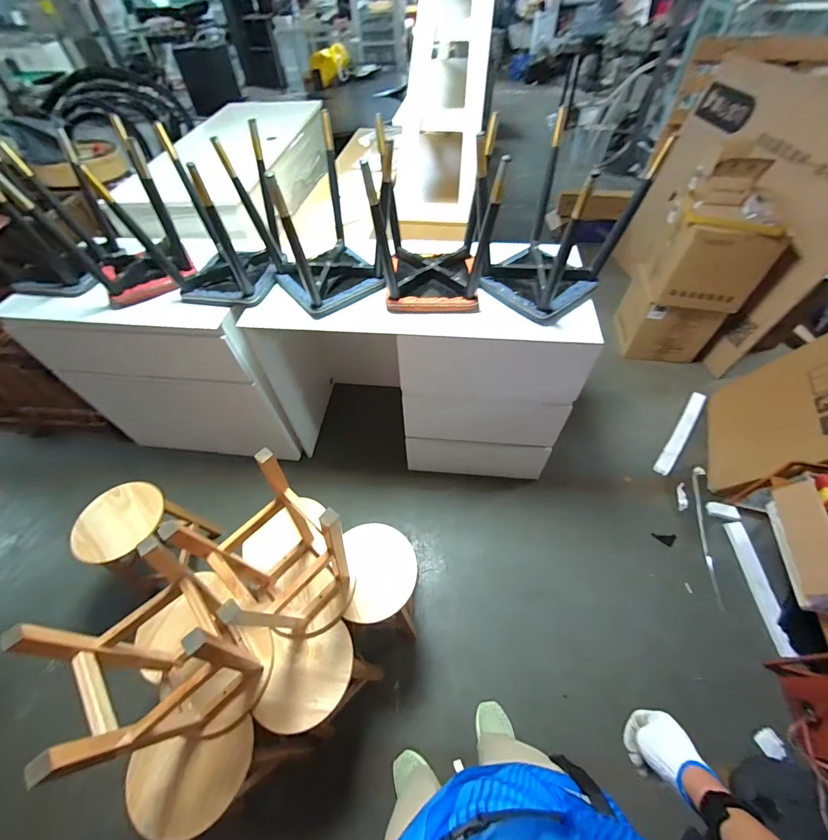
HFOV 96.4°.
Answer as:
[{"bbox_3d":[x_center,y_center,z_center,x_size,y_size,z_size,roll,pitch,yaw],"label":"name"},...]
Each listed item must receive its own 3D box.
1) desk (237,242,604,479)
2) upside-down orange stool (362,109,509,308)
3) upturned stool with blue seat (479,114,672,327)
[{"bbox_3d":[0.015,-0.248,1.641,1.224,0.830,0.638,7,54,8],"label":"desk"},{"bbox_3d":[0.057,-0.563,1.117,0.342,0.399,0.310,0,53,3],"label":"upside-down orange stool"},{"bbox_3d":[0.406,-0.605,1.129,0.373,0.409,0.420,-31,57,-19],"label":"upturned stool with blue seat"}]

